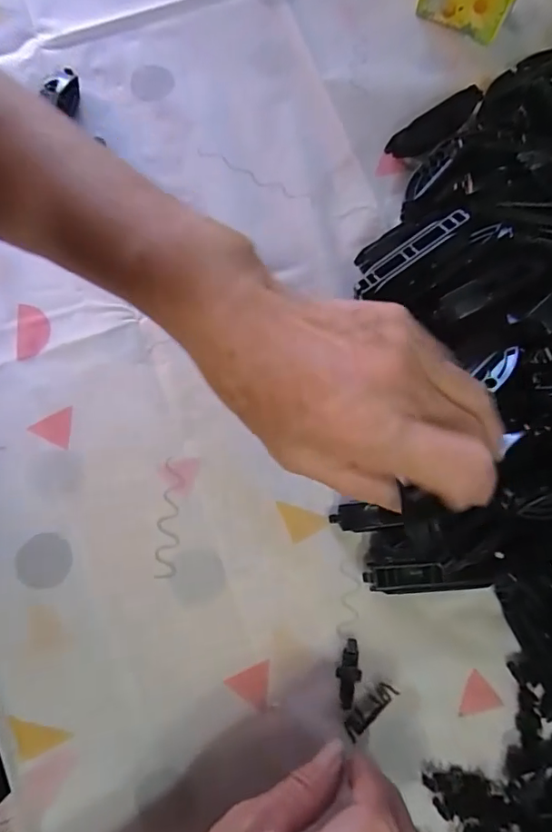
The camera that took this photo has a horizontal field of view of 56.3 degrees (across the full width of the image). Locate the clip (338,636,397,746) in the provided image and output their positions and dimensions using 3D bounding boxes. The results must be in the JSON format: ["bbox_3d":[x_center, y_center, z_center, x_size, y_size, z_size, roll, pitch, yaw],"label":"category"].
[{"bbox_3d":[0.052,0.163,0.287,0.035,0.005,0.011,-42,81,-8],"label":"clip"}]

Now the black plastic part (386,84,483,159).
[{"bbox_3d":[0.115,-0.205,0.367,0.077,0.016,0.021,-32,79,-6],"label":"black plastic part"}]

